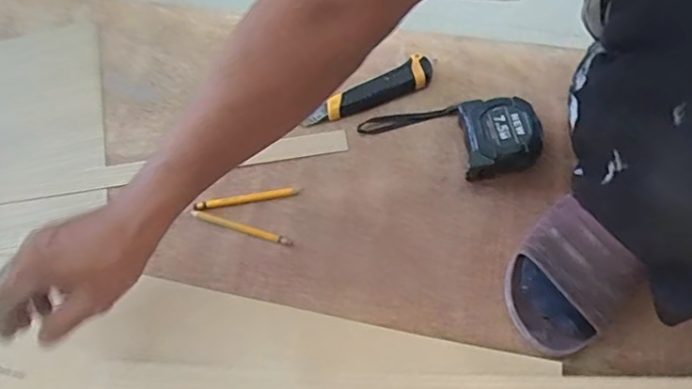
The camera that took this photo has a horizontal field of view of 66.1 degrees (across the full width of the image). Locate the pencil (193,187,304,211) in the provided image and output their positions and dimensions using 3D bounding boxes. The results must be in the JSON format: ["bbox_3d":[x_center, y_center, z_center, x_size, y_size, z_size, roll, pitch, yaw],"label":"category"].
[{"bbox_3d":[-0.105,0.003,0.567,0.112,0.008,0.012,-12,62,-4],"label":"pencil"}]

